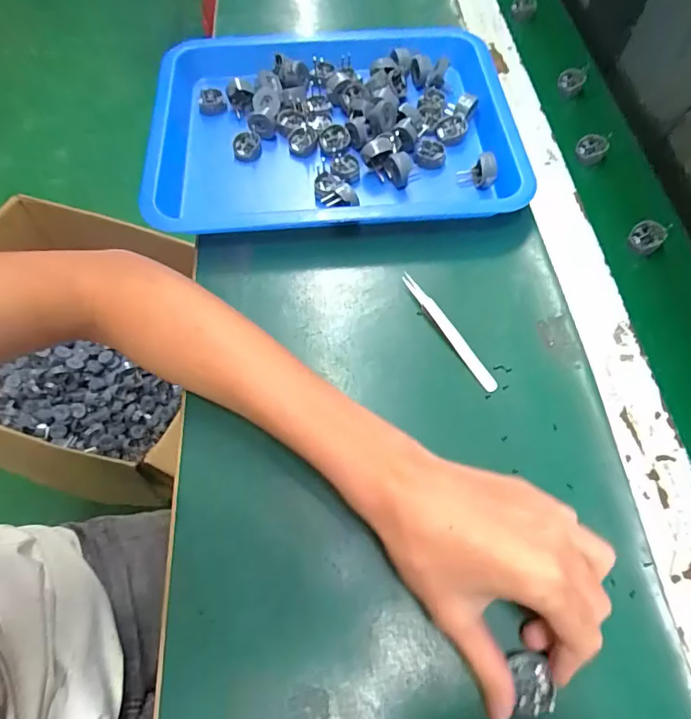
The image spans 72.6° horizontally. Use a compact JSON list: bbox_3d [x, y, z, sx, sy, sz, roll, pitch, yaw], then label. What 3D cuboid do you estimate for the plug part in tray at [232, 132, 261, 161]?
[{"bbox_3d":[-0.093,-0.201,0.446,0.025,0.018,0.020,-12,63,-5],"label":"plug part in tray"}]

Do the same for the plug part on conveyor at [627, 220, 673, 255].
[{"bbox_3d":[0.263,-0.107,0.407,0.026,0.021,0.024,33,68,16],"label":"plug part on conveyor"}]

